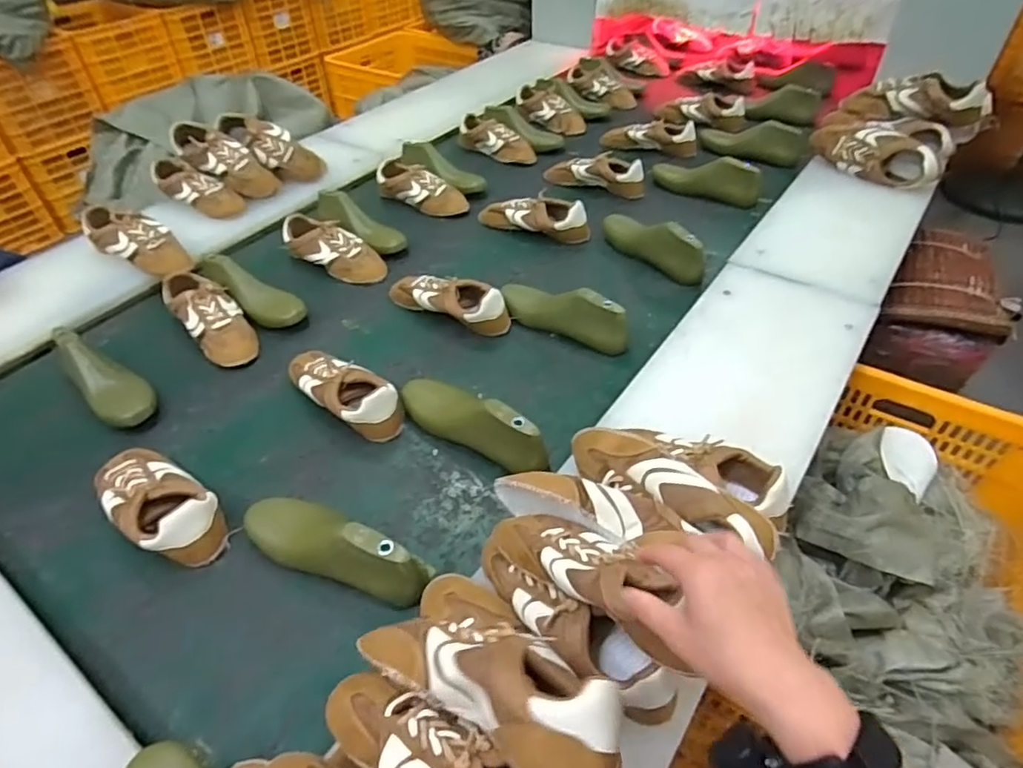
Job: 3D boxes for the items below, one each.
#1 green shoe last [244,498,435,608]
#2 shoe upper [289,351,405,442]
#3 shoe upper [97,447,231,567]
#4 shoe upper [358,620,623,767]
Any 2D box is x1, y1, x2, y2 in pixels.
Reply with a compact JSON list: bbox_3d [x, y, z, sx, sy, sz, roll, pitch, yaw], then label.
[{"bbox_3d":[-0.196,0.178,0.660,0.247,0.084,0.075,14,49,15],"label":"green shoe last"},{"bbox_3d":[-0.249,0.009,0.859,0.219,0.070,0.090,32,56,29],"label":"shoe upper"},{"bbox_3d":[-0.444,0.141,0.724,0.223,0.065,0.098,28,54,26],"label":"shoe upper"},{"bbox_3d":[-0.020,0.213,0.424,0.212,0.068,0.078,10,46,34],"label":"shoe upper"}]

